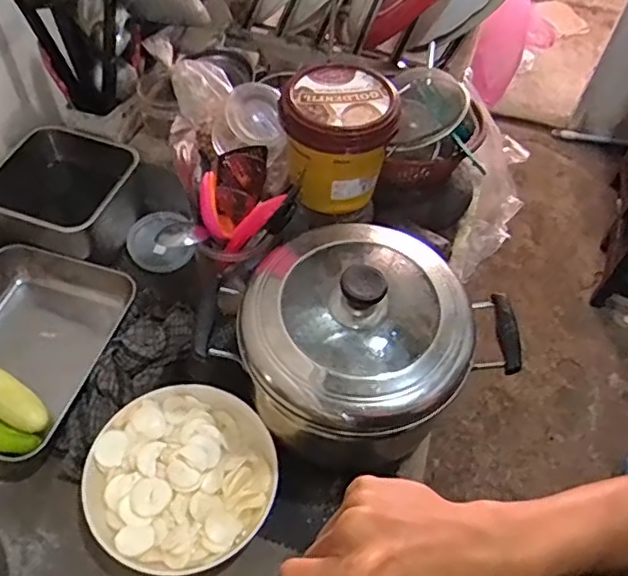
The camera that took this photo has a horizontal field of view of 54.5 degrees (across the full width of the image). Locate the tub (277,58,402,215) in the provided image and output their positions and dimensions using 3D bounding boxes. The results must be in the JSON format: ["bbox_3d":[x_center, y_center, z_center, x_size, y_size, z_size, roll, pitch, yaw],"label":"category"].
[{"bbox_3d":[0.025,-0.167,0.687,0.121,0.126,0.105,11,53,3],"label":"tub"}]

